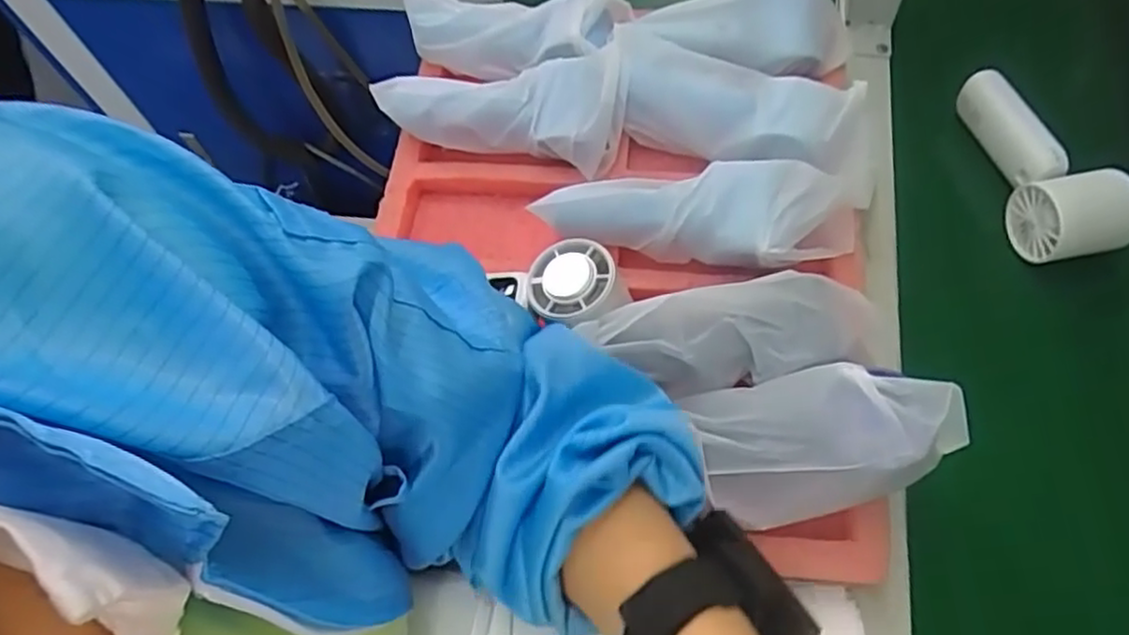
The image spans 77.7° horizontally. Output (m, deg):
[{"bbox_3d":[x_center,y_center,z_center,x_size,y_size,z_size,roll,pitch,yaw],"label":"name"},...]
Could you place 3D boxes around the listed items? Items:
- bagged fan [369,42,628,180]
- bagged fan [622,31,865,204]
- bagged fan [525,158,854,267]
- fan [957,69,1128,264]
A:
[{"bbox_3d":[-0.045,-0.143,0.503,0.177,0.051,0.071,-5,63,0],"label":"bagged fan"},{"bbox_3d":[0.123,-0.145,0.496,0.202,0.048,0.081,21,66,13],"label":"bagged fan"},{"bbox_3d":[0.084,-0.064,0.452,0.201,0.054,0.058,5,63,5],"label":"bagged fan"},{"bbox_3d":[0.334,-0.108,0.496,0.054,0.068,0.148,-6,63,-1],"label":"fan"}]

